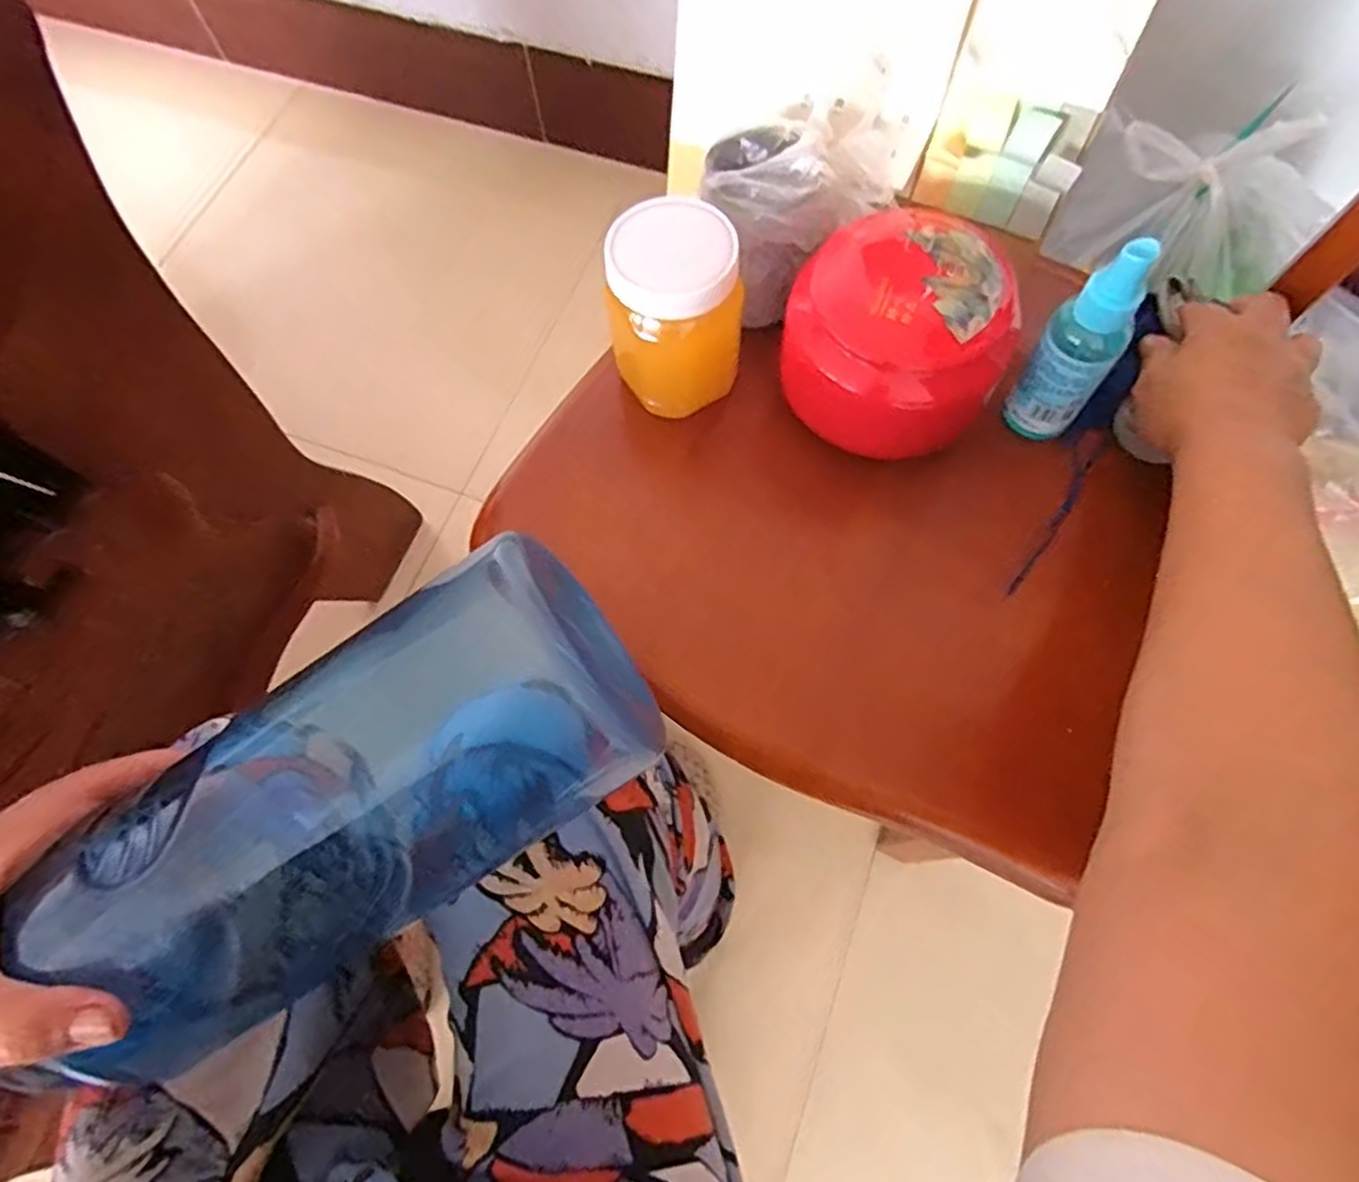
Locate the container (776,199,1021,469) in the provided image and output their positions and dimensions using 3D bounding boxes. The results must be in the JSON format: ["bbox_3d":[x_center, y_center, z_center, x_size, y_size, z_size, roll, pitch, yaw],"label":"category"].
[{"bbox_3d":[0.124,-0.162,0.442,0.115,0.105,0.136,5,70,4],"label":"container"}]

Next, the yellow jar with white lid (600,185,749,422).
[{"bbox_3d":[-0.006,-0.159,0.438,0.078,0.116,0.066,-14,70,-2],"label":"yellow jar with white lid"}]

